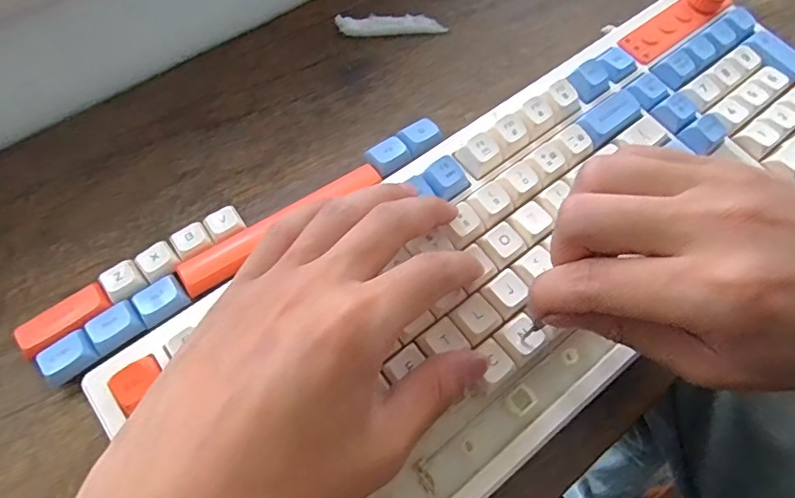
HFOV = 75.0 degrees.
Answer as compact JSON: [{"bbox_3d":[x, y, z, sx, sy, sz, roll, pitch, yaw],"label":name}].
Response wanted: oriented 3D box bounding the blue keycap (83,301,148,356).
[{"bbox_3d":[-0.130,0.036,0.239,0.022,0.004,0.019,-36,68,-18],"label":"blue keycap"}]

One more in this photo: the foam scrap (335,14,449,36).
[{"bbox_3d":[-0.004,-0.148,0.344,0.071,0.008,0.016,-4,62,-3],"label":"foam scrap"}]

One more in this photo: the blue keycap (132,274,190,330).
[{"bbox_3d":[-0.113,0.023,0.247,0.022,0.004,0.020,-31,67,-16],"label":"blue keycap"}]

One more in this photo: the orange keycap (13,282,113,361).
[{"bbox_3d":[-0.155,0.034,0.244,0.040,0.012,0.020,-41,70,-20],"label":"orange keycap"}]

